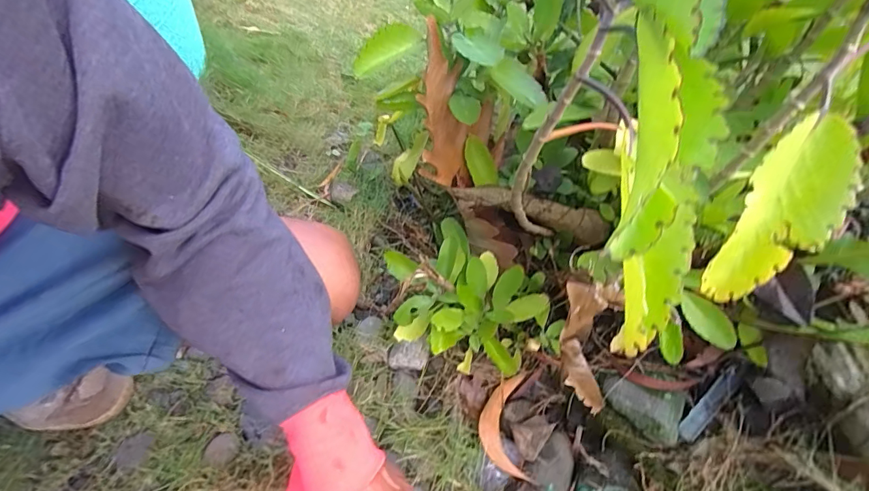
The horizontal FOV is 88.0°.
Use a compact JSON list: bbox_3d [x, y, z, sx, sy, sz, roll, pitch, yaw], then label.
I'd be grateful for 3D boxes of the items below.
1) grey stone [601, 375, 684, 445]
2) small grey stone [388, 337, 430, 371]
[{"bbox_3d":[0.230,0.175,0.498,0.083,0.027,0.049,20,54,44],"label":"grey stone"},{"bbox_3d":[-0.033,0.150,0.602,0.052,0.030,0.032,0,68,7],"label":"small grey stone"}]

